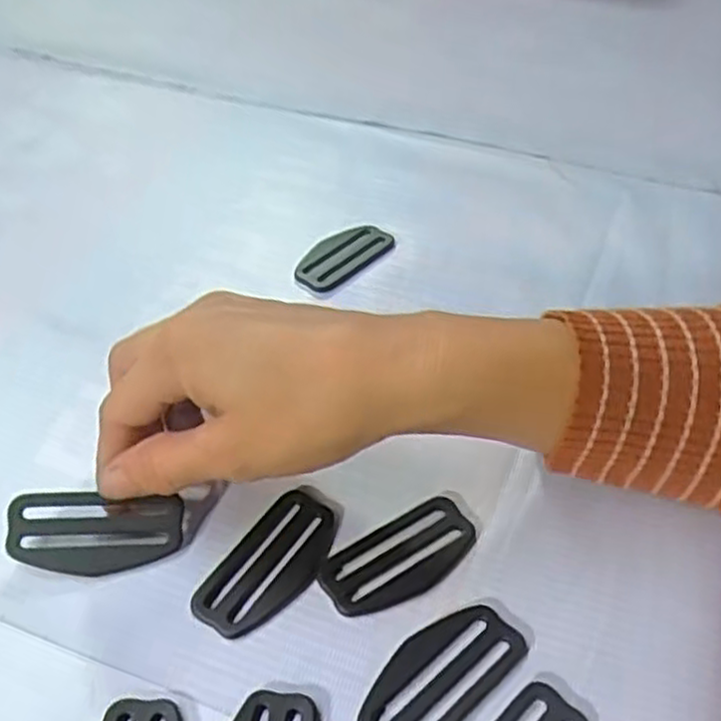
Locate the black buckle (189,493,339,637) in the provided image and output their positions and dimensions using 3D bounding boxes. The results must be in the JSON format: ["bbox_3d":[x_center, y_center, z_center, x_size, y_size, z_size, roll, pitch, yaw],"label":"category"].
[{"bbox_3d":[-0.032,0.072,0.268,0.029,0.004,0.058,32,54,20],"label":"black buckle"}]

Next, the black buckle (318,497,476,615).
[{"bbox_3d":[0.015,0.071,0.271,0.058,0.004,0.028,-24,56,-23],"label":"black buckle"}]

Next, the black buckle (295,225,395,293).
[{"bbox_3d":[-0.008,-0.054,0.394,0.027,0.008,0.059,33,55,21],"label":"black buckle"}]

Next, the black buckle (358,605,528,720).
[{"bbox_3d":[0.025,0.099,0.241,0.060,0.004,0.028,-33,60,-28],"label":"black buckle"}]

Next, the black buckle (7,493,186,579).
[{"bbox_3d":[-0.094,0.061,0.267,0.059,0.004,0.027,4,78,-7],"label":"black buckle"}]

